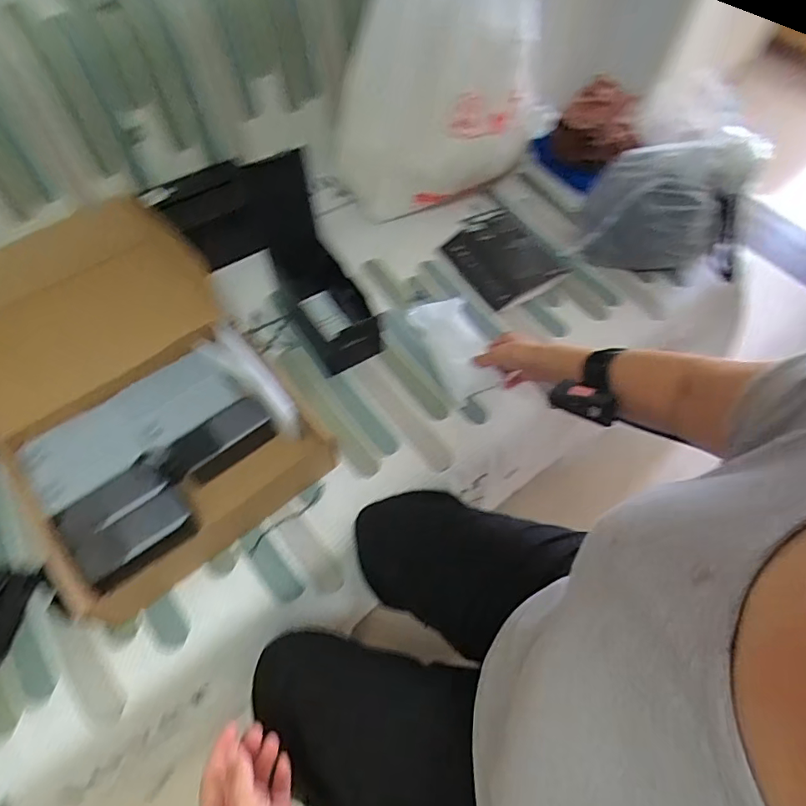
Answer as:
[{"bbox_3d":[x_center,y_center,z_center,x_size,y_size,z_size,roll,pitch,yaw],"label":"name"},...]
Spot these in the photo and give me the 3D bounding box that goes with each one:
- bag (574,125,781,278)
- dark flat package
[{"bbox_3d":[0.457,-0.351,0.879,0.260,0.164,0.198,18,60,9],"label":"bag"},{"bbox_3d":[0.174,-0.274,0.908,0.170,0.024,0.214,-29,64,-18],"label":"dark flat package"}]

